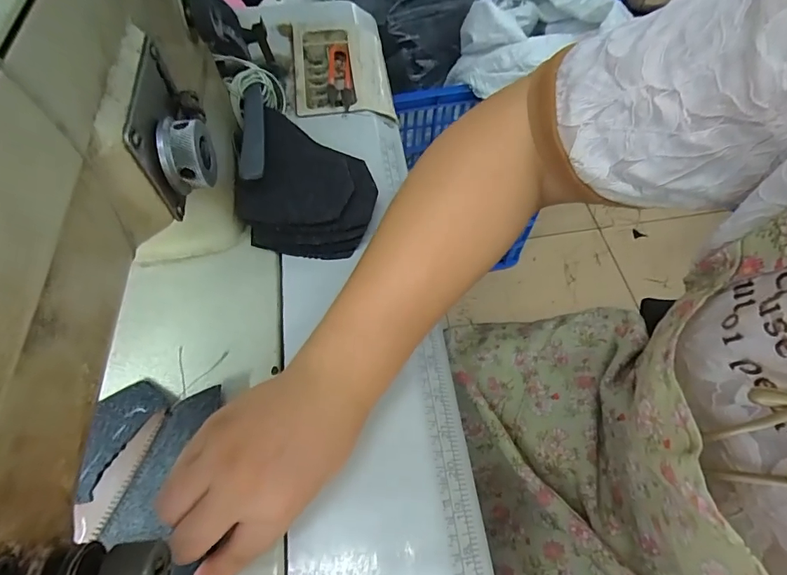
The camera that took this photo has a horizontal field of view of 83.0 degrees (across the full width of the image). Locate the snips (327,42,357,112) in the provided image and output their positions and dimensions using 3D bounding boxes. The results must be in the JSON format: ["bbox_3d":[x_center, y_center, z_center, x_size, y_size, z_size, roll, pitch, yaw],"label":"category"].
[{"bbox_3d":[-0.058,-0.227,0.492,0.028,0.023,0.107,-3,61,-6],"label":"snips"}]

